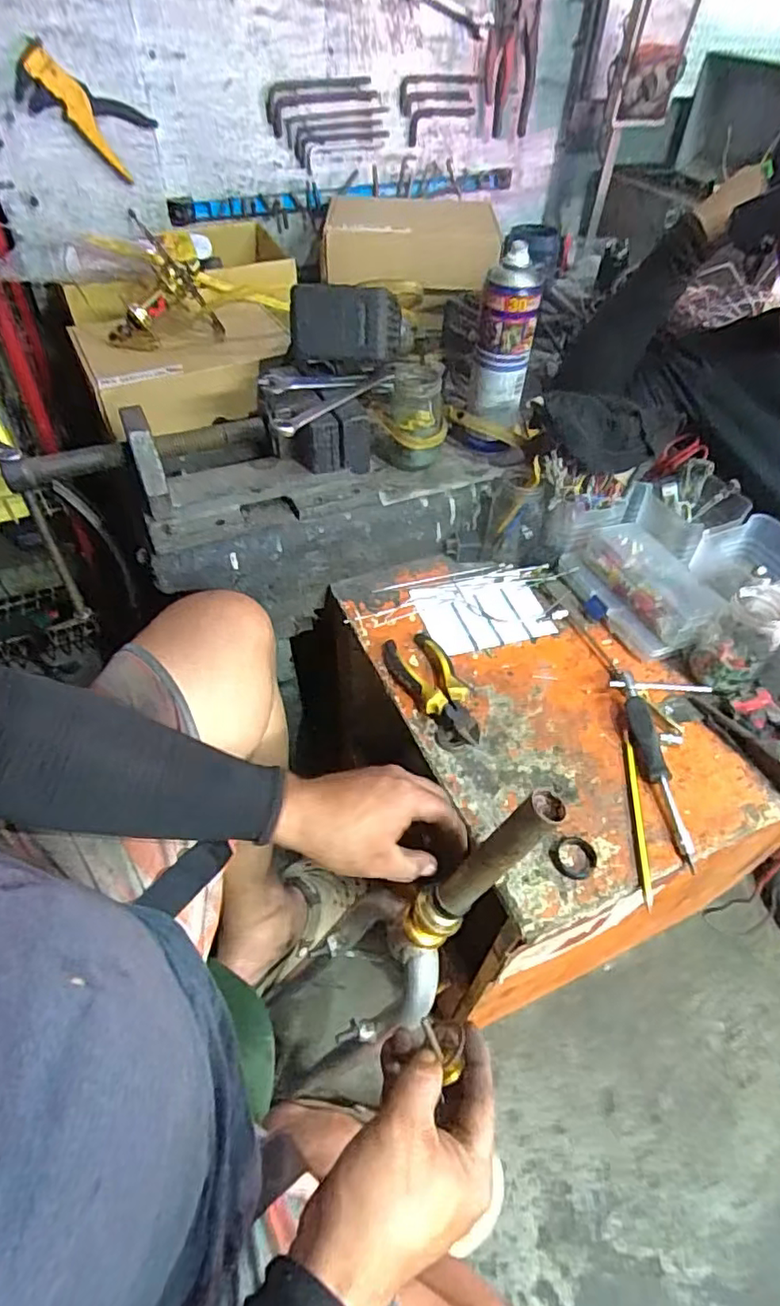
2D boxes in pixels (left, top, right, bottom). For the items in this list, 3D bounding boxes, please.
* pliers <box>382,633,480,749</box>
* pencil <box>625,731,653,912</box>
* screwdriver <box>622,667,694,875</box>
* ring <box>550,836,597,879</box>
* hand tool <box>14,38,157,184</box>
[{"bbox_3d":[0.047,0.032,0.616,0.058,0.027,0.150,-21,54,-19],"label":"pliers"},{"bbox_3d":[0.219,0.142,0.543,0.009,0.010,0.165,8,50,4],"label":"pencil"},{"bbox_3d":[0.247,0.099,0.571,0.022,0.019,0.196,-1,50,-3],"label":"screwdriver"},{"bbox_3d":[0.154,0.171,0.514,0.038,0.004,0.035,1,50,-2],"label":"ring"},{"bbox_3d":[-0.427,-0.755,0.858,0.163,0.083,0.023,7,48,-46],"label":"hand tool"}]

